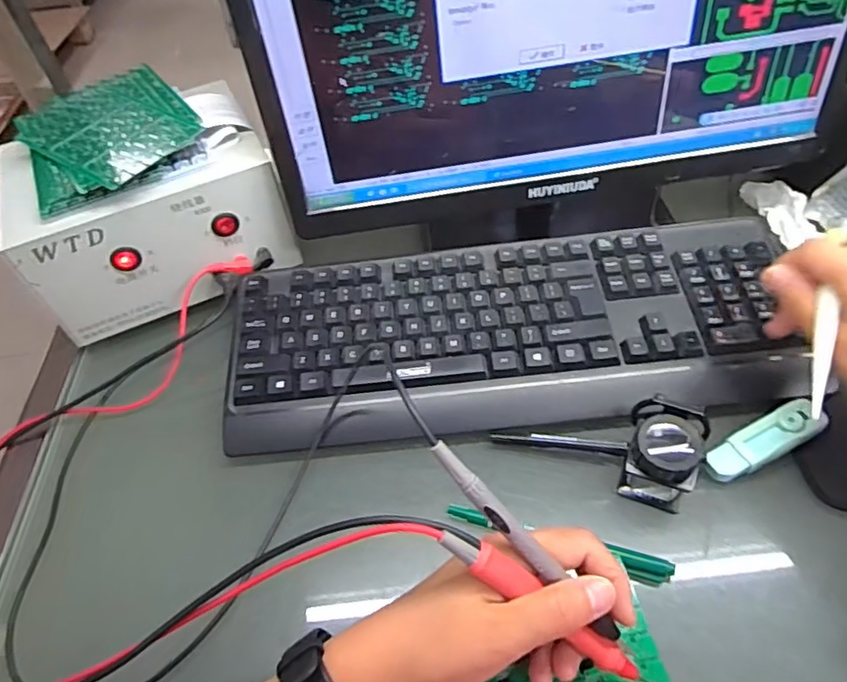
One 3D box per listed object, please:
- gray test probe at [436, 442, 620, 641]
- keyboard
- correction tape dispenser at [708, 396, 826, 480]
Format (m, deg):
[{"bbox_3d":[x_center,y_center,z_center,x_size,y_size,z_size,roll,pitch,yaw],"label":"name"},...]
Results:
[{"bbox_3d":[0.048,0.095,0.277,0.129,0.007,0.009,48,62,-10],"label":"gray test probe"},{"bbox_3d":[0.060,-0.009,0.458,0.412,0.032,0.149,-7,51,1],"label":"keyboard"},{"bbox_3d":[0.226,0.065,0.396,0.084,0.016,0.025,-24,53,-13],"label":"correction tape dispenser"}]

